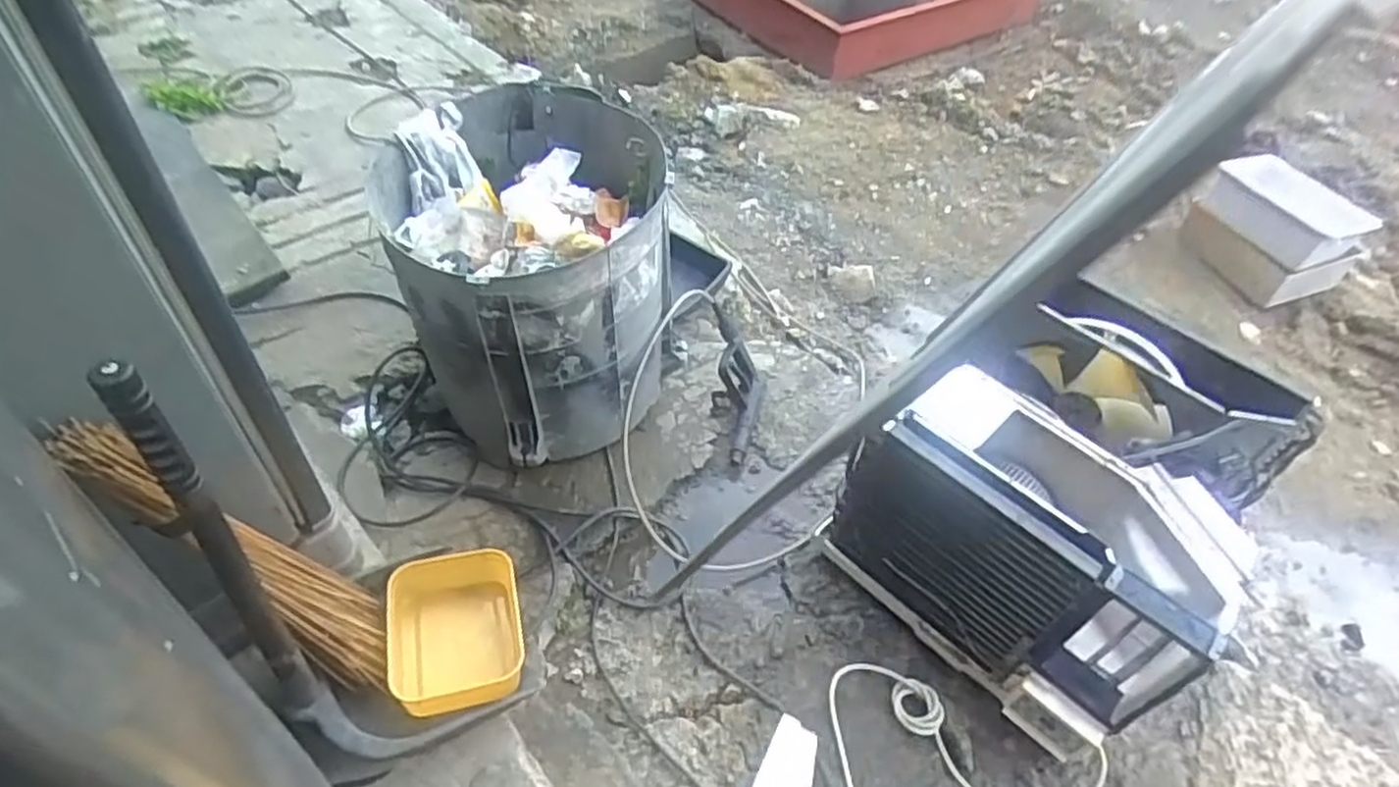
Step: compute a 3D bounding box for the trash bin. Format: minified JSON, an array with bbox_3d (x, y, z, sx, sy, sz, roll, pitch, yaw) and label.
[{"bbox_3d":[-0.298,-0.225,1.374,0.452,0.476,0.522,-17,51,-20],"label":"trash bin"}]

